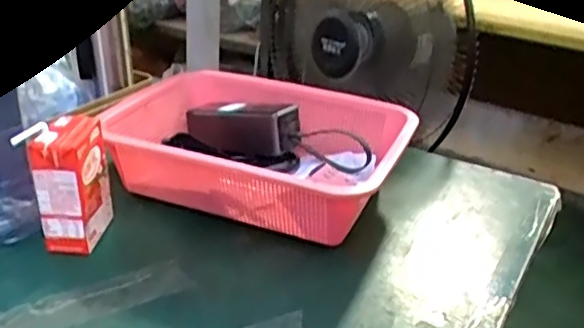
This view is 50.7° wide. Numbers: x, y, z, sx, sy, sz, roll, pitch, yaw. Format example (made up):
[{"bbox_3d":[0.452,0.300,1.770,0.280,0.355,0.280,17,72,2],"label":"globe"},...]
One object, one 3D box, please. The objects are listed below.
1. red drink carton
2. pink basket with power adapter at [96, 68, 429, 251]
[{"bbox_3d":[-0.197,0.018,0.551,0.044,0.116,0.072,4,27,5],"label":"red drink carton"},{"bbox_3d":[-0.039,-0.013,0.656,0.310,0.091,0.202,12,29,20],"label":"pink basket with power adapter"}]

